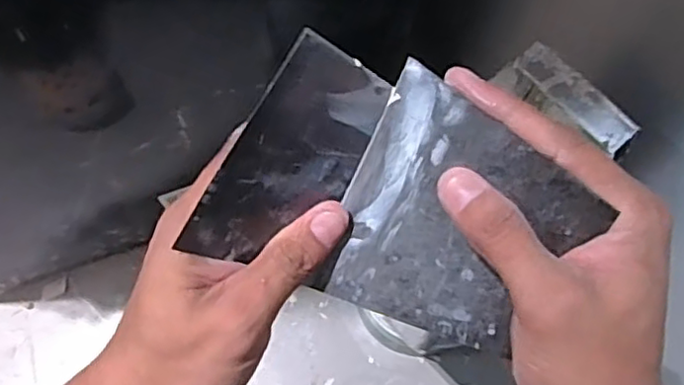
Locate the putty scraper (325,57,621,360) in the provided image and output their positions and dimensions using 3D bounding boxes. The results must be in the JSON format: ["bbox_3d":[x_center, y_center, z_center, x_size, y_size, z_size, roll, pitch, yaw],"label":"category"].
[{"bbox_3d":[0.046,0.015,0.275,0.092,0.005,0.102,29,111,10],"label":"putty scraper"}]

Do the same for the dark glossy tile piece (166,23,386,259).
[{"bbox_3d":[-0.018,-0.012,0.263,0.004,0.060,0.096,49,115,37],"label":"dark glossy tile piece"}]

